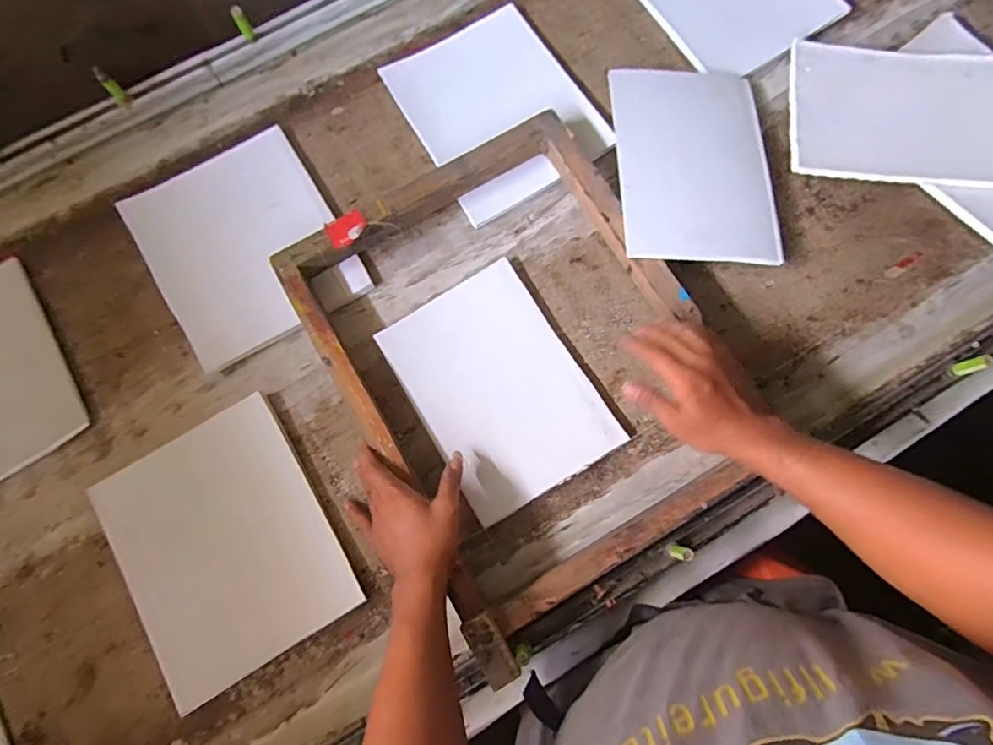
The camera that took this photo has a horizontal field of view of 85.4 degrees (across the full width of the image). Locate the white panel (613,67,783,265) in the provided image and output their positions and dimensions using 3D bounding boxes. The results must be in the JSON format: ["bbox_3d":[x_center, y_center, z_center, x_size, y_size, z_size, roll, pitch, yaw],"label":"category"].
[{"bbox_3d":[0.250,-0.264,0.682,0.189,0.015,0.260,-1,81,1],"label":"white panel"}]

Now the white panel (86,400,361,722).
[{"bbox_3d":[-0.310,0.196,0.615,0.221,0.015,0.271,-31,79,-5],"label":"white panel"}]

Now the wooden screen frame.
[{"bbox_3d":[0.032,-0.011,0.618,0.393,0.053,0.522,-30,77,-5],"label":"wooden screen frame"}]

